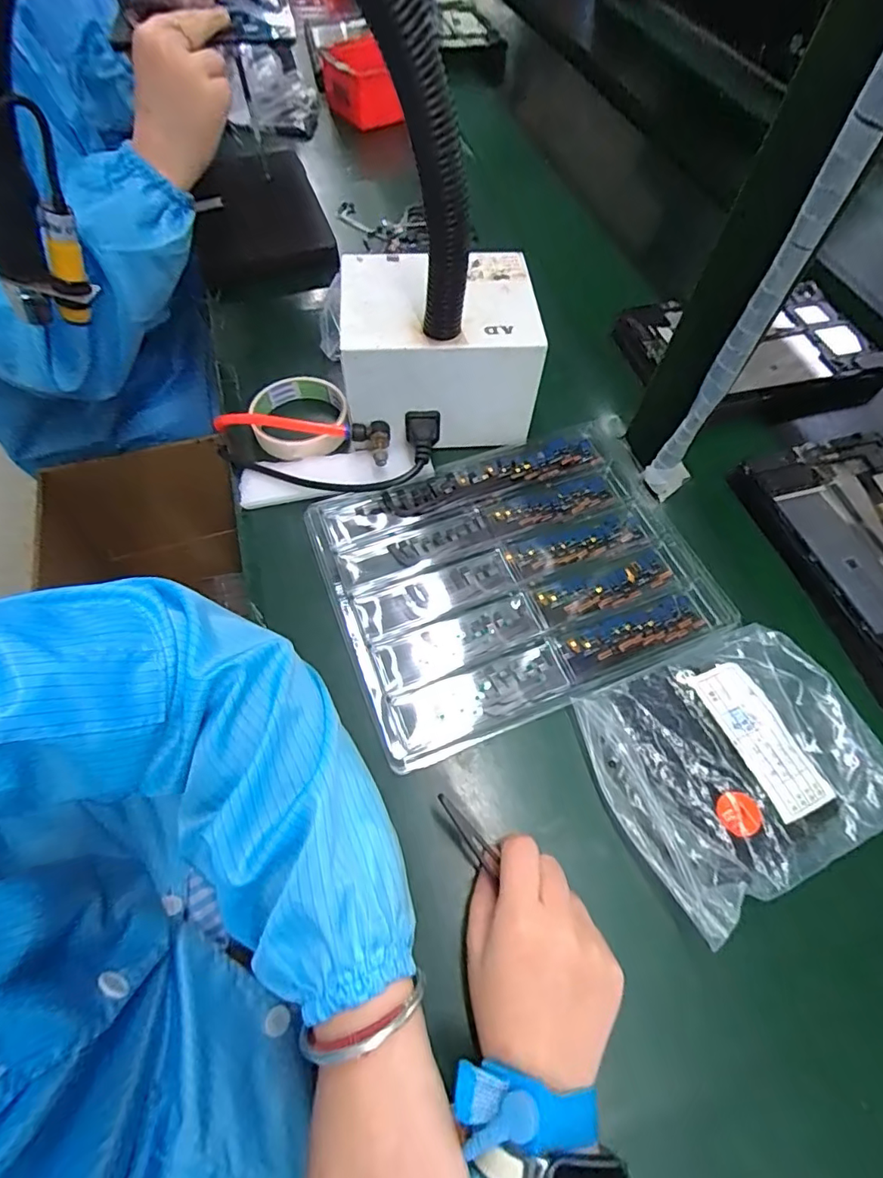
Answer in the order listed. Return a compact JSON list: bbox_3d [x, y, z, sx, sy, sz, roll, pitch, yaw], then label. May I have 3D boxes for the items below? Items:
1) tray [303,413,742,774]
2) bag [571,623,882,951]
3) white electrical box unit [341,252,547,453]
[{"bbox_3d":[0.060,-0.019,0.398,0.281,0.014,0.216,-19,65,-14],"label":"tray"},{"bbox_3d":[0.186,0.106,0.326,0.171,0.021,0.140,-19,65,-14],"label":"bag"},{"bbox_3d":[-0.009,-0.204,0.439,0.162,0.098,0.131,-2,62,-4],"label":"white electrical box unit"}]

